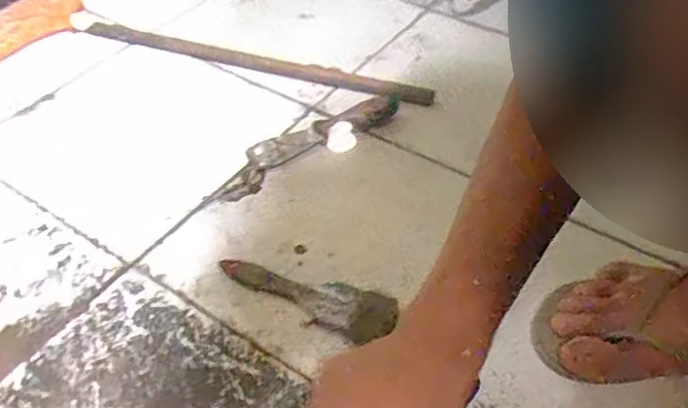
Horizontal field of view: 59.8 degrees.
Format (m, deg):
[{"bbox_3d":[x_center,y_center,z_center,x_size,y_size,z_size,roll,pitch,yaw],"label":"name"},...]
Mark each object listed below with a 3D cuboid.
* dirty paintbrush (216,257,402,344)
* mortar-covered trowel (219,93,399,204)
[{"bbox_3d":[-0.039,0.087,0.554,0.172,0.012,0.049,13,49,13],"label":"dirty paintbrush"},{"bbox_3d":[-0.042,-0.076,0.701,0.247,0.023,0.058,-29,53,-24],"label":"mortar-covered trowel"}]

